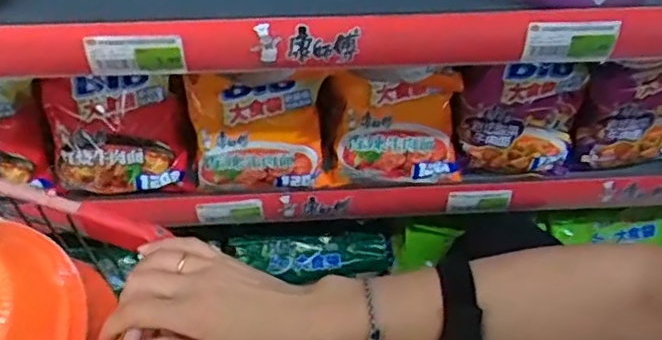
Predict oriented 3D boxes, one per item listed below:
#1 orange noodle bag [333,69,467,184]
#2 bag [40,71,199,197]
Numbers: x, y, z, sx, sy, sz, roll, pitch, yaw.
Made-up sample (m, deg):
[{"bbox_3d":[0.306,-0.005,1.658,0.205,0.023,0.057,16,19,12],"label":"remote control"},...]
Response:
[{"bbox_3d":[0.078,-0.051,0.769,0.143,0.133,0.045,1,19,-3],"label":"orange noodle bag"},{"bbox_3d":[-0.237,-0.042,0.749,0.152,0.142,0.048,-5,17,-5],"label":"bag"}]

